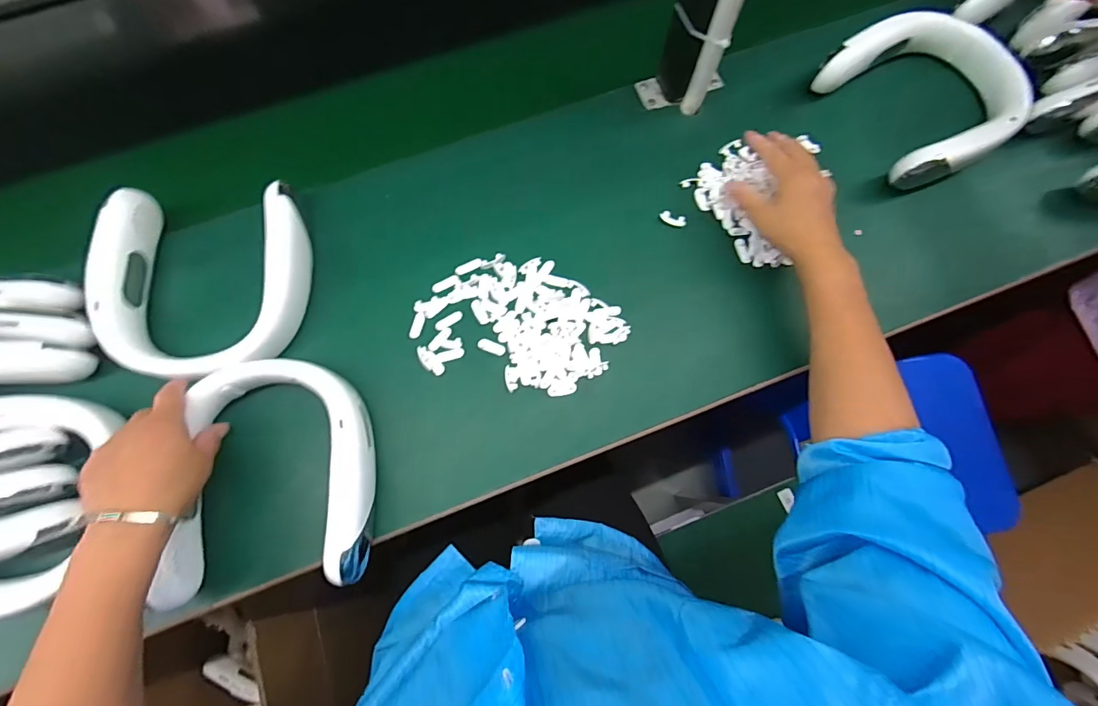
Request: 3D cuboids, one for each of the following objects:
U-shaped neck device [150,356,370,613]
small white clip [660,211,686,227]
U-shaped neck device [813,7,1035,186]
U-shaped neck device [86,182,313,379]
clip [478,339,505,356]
[{"bbox_3d":[-0.244,0.106,0.417,0.162,0.040,0.202,-3,76,-2],"label":"U-shaped neck device"},{"bbox_3d":[0.138,-0.148,0.512,0.030,0.008,0.012,25,77,4],"label":"small white clip"},{"bbox_3d":[0.429,-0.295,0.520,0.188,0.043,0.184,-27,79,-8],"label":"U-shaped neck device"},{"bbox_3d":[-0.345,-0.070,0.462,0.196,0.046,0.198,-4,76,-3],"label":"U-shaped neck device"},{"bbox_3d":[-0.059,-0.006,0.473,0.029,0.004,0.011,24,77,4],"label":"clip"}]

